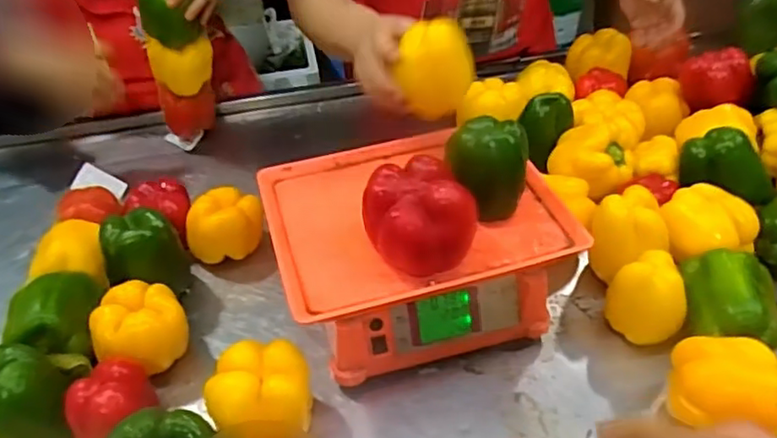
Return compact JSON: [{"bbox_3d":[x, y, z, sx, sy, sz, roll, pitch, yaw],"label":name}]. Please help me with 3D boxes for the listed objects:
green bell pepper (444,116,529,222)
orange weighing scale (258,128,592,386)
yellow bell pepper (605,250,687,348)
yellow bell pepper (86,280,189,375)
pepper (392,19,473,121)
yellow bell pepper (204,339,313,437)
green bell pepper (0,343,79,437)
[{"bbox_3d":[0.101,-0.054,0.636,0.074,0.090,0.069,7,43,12],"label":"green bell pepper"},{"bbox_3d":[0.033,0.032,0.695,0.295,0.126,0.232,-14,42,-11],"label":"orange weighing scale"},{"bbox_3d":[0.267,0.085,0.650,0.058,0.088,0.065,-9,42,-5],"label":"yellow bell pepper"},{"bbox_3d":[-0.260,0.118,0.659,0.090,0.070,0.083,-3,42,2],"label":"yellow bell pepper"},{"bbox_3d":[0.050,-0.156,0.652,0.065,0.075,0.070,14,45,20],"label":"pepper"},{"bbox_3d":[-0.117,0.173,0.579,0.096,0.082,0.087,-6,42,-2],"label":"yellow bell pepper"},{"bbox_3d":[-0.345,0.175,0.585,0.085,0.092,0.075,-15,43,-12],"label":"green bell pepper"}]

